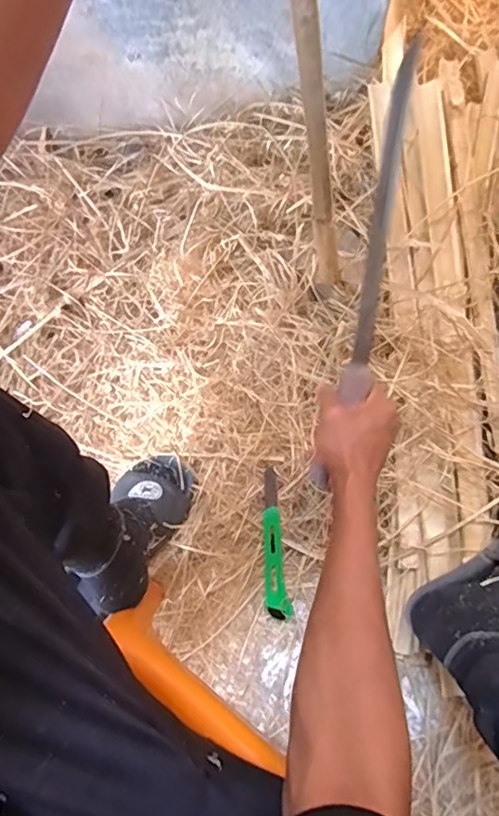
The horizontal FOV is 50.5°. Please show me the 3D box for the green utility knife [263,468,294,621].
[{"bbox_3d":[0.033,0.180,0.693,0.032,0.021,0.192,-4,90,-1],"label":"green utility knife"}]

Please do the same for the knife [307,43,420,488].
[{"bbox_3d":[0.110,-0.118,0.491,0.036,0.020,0.401,10,98,3],"label":"knife"}]

